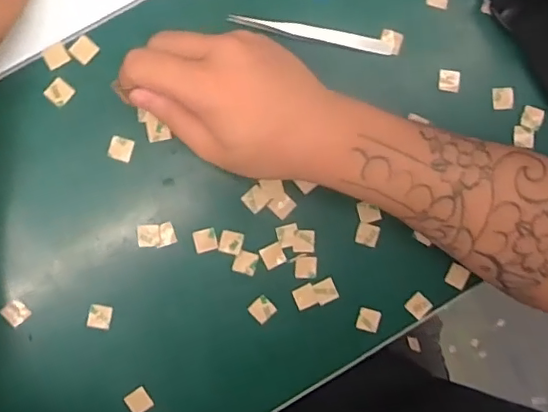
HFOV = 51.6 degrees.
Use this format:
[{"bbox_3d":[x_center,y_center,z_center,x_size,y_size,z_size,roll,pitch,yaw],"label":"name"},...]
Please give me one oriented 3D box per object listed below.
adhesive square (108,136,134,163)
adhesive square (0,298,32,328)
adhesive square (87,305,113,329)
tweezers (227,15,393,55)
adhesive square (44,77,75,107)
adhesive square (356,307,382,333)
[{"bbox_3d":[-0.105,-0.039,0.390,0.015,0.004,0.015,18,87,-6],"label":"adhesive square"},{"bbox_3d":[-0.177,0.073,0.388,0.016,0.004,0.016,-40,94,-3],"label":"adhesive square"},{"bbox_3d":[-0.121,0.078,0.395,0.015,0.004,0.016,10,90,-5],"label":"adhesive square"},{"bbox_3d":[0.028,-0.122,0.402,0.118,0.007,0.010,8,90,-5],"label":"tweezers"},{"bbox_3d":[-0.146,-0.078,0.384,0.015,0.004,0.017,39,88,-5],"label":"adhesive square"},{"bbox_3d":[0.070,0.084,0.415,0.016,0.004,0.016,15,90,-5],"label":"adhesive square"}]

